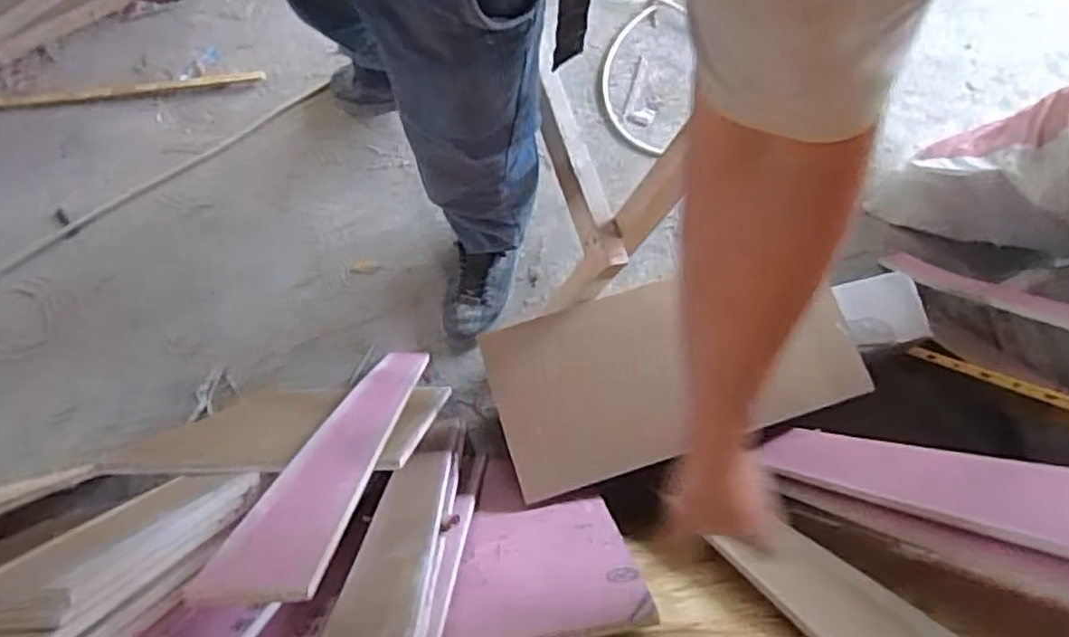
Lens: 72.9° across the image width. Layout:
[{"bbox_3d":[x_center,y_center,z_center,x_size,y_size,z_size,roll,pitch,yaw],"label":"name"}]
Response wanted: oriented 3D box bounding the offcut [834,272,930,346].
[{"bbox_3d":[0.480,-0.011,1.002,0.102,0.008,0.095,-14,78,12],"label":"offcut"}]

